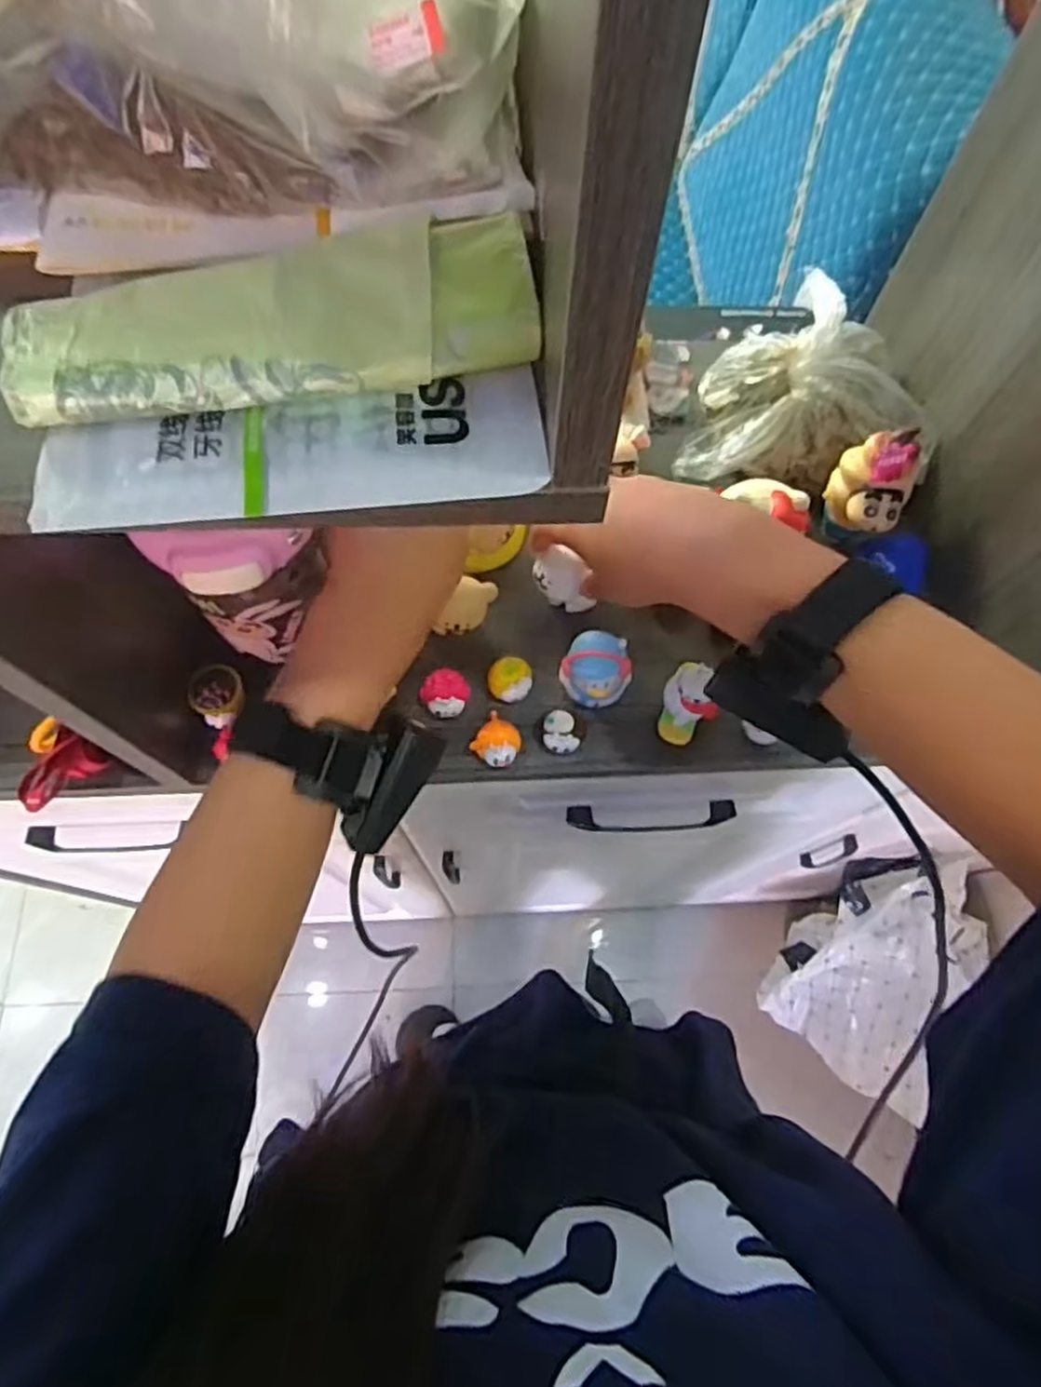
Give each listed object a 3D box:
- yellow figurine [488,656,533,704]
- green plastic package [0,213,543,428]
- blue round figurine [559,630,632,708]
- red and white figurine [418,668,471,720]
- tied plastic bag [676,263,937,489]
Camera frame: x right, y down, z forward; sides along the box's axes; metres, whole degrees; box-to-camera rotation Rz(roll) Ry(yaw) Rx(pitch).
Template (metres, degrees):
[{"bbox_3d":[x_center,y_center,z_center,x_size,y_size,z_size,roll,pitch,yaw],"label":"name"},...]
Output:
[{"bbox_3d":[-0.006,-0.009,0.463,0.027,0.025,0.022,-31,72,-12],"label":"yellow figurine"},{"bbox_3d":[-0.062,-0.097,0.199,0.136,0.021,0.043,-12,69,-6],"label":"green plastic package"},{"bbox_3d":[0.046,-0.014,0.453,0.039,0.038,0.033,34,72,11],"label":"blue round figurine"},{"bbox_3d":[-0.045,-0.001,0.458,0.029,0.023,0.027,-23,71,-10],"label":"red and white figurine"},{"bbox_3d":[0.210,-0.208,0.518,0.154,0.072,0.139,22,70,7],"label":"tied plastic bag"}]

